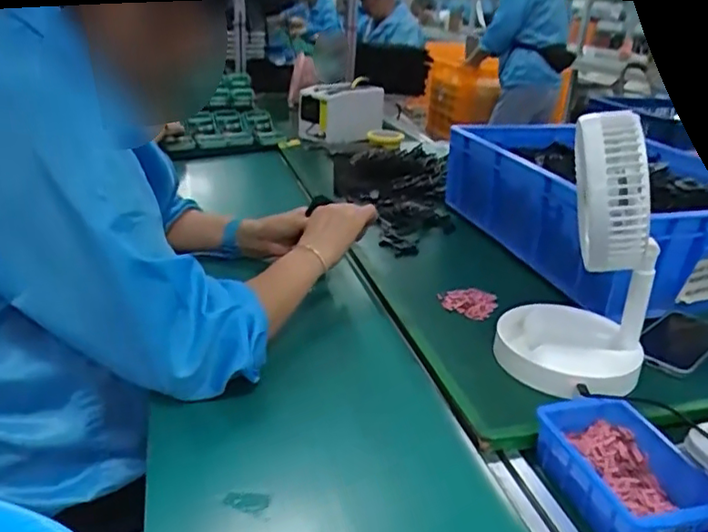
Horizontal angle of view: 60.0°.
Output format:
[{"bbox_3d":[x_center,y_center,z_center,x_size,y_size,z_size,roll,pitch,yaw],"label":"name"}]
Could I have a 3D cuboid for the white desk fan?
[{"bbox_3d":[0.245,-0.013,0.641,0.152,0.282,0.152,14,27,21],"label":"white desk fan"}]

